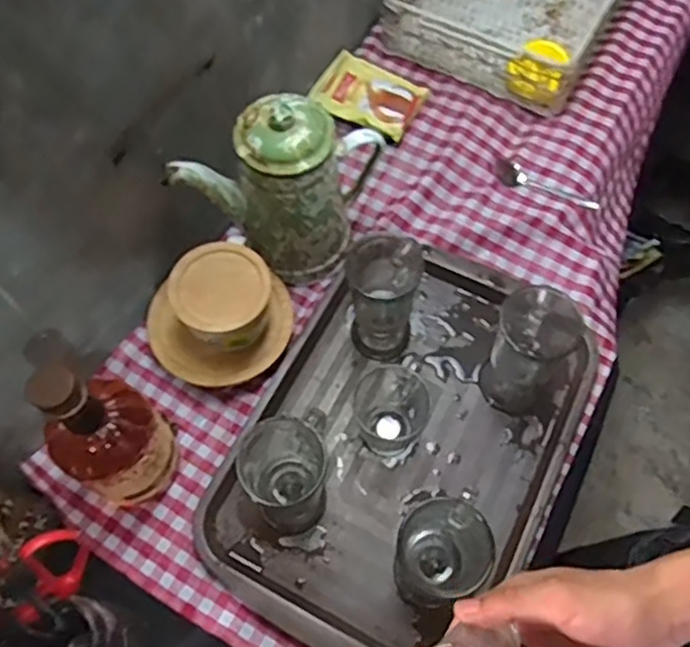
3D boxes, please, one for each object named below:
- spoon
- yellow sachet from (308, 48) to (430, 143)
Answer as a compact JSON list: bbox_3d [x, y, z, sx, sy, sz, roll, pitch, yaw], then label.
[{"bbox_3d":[0.243,-0.169,0.798,0.133,0.017,0.034,21,65,10],"label":"spoon"},{"bbox_3d":[0.028,-0.291,0.840,0.130,0.026,0.103,24,66,11],"label":"yellow sachet"}]

